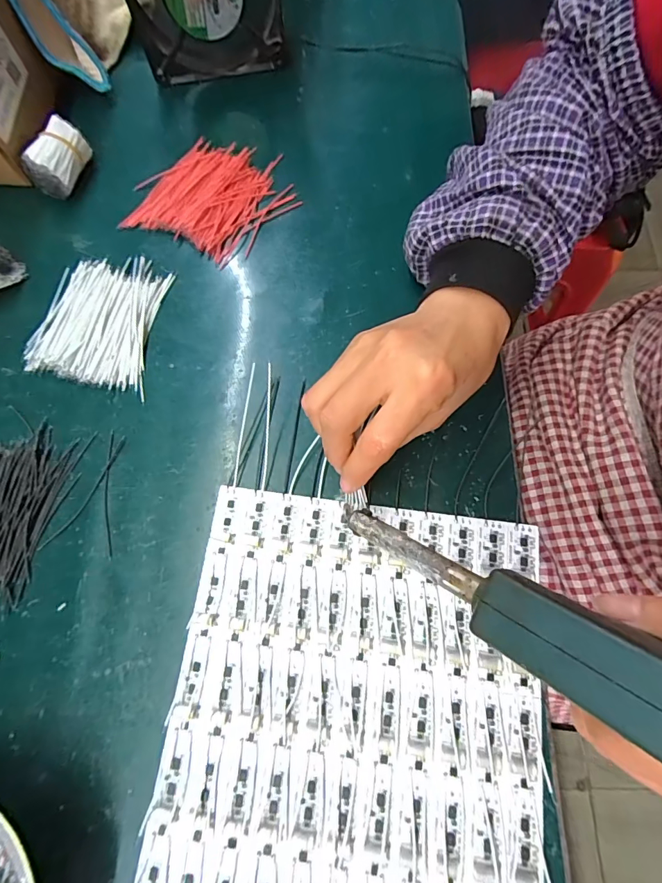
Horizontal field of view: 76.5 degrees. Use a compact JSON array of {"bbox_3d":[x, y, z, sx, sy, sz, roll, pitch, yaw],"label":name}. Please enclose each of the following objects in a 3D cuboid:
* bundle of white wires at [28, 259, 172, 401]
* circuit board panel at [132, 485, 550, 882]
[{"bbox_3d":[-0.166,-0.089,0.305,0.083,0.012,0.100,10,72,5],"label":"bundle of white wires"},{"bbox_3d":[0.011,0.146,0.226,0.195,0.005,0.228,6,71,4],"label":"circuit board panel"}]

